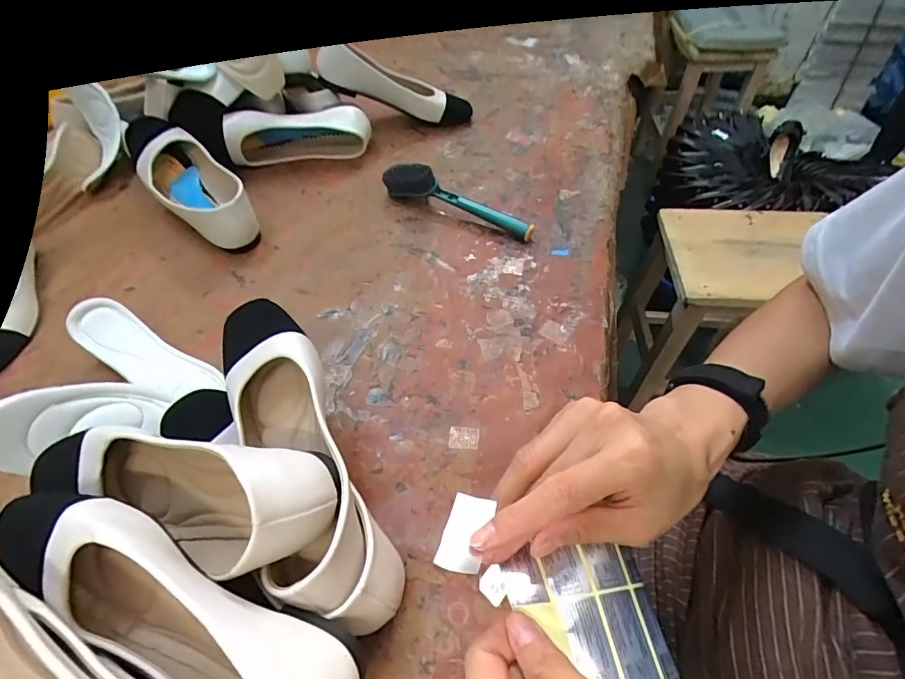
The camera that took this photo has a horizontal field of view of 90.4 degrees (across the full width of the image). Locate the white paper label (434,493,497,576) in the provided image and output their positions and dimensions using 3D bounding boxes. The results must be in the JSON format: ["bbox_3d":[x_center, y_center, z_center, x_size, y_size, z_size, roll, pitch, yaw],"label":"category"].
[{"bbox_3d":[0.006,0.089,0.208,0.019,0.004,0.037,13,39,13],"label":"white paper label"}]

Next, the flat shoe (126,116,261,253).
[{"bbox_3d":[-0.352,-0.209,0.598,0.085,0.077,0.273,-37,59,-22],"label":"flat shoe"}]

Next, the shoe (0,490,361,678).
[{"bbox_3d":[-0.164,0.158,0.261,0.238,0.072,0.066,20,57,17],"label":"shoe"}]

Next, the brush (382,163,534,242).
[{"bbox_3d":[0.000,-0.178,0.563,0.215,0.053,0.032,28,59,22],"label":"brush"}]

